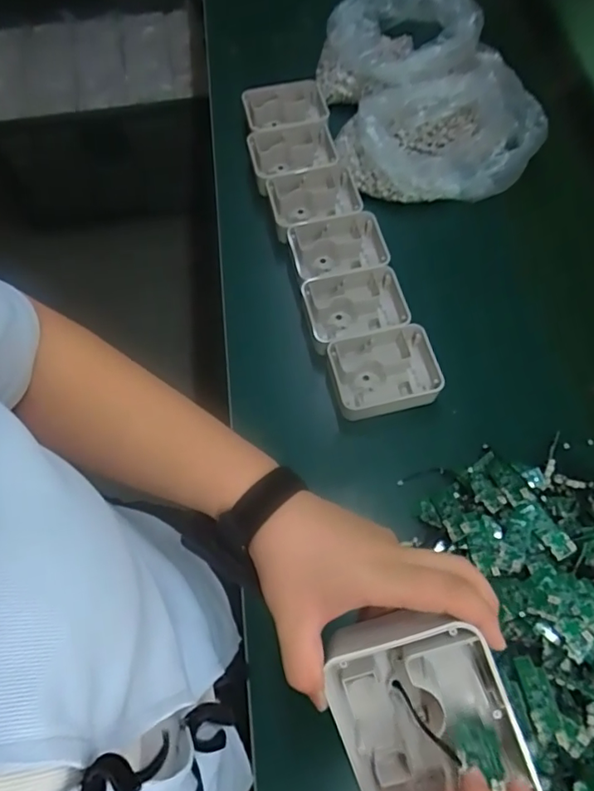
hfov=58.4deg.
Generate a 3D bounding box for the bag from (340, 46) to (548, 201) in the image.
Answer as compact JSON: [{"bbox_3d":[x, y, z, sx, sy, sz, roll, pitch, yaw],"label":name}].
[{"bbox_3d":[0.209,-0.396,0.787,0.301,0.096,0.211,-4,65,-1],"label":"bag"}]

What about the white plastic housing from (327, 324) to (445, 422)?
[{"bbox_3d":[0.110,-0.030,0.660,0.128,0.034,0.098,-12,65,-5],"label":"white plastic housing"}]

